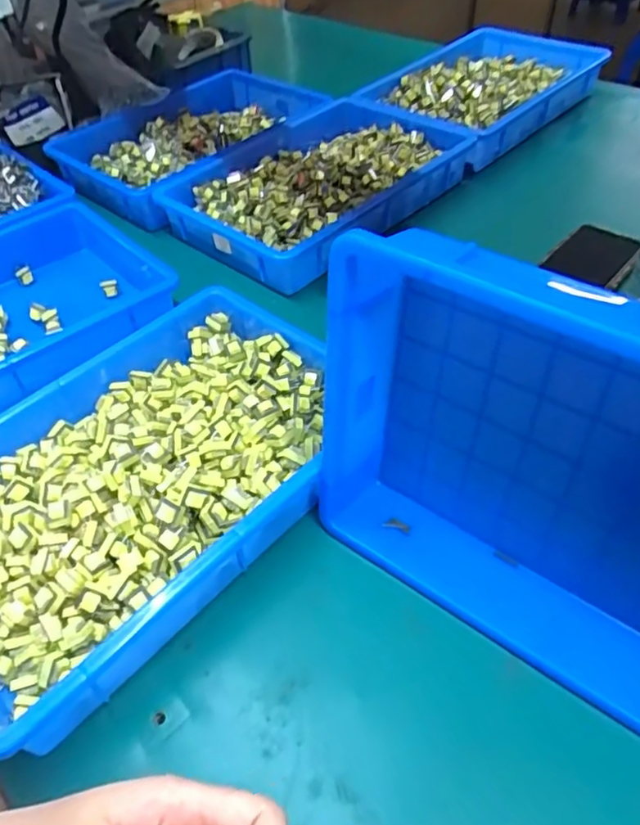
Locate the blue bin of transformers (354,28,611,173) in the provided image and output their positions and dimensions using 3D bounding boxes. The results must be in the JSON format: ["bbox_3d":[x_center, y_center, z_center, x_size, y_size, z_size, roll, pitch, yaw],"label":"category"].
[{"bbox_3d":[0.250,-0.503,0.961,0.353,0.084,0.246,-37,54,-26],"label":"blue bin of transformers"}]

